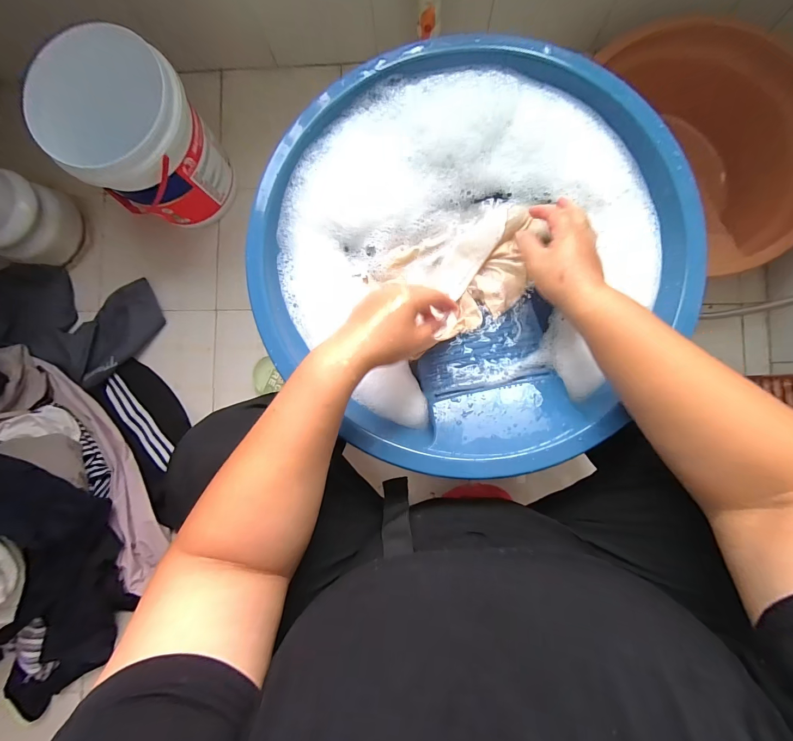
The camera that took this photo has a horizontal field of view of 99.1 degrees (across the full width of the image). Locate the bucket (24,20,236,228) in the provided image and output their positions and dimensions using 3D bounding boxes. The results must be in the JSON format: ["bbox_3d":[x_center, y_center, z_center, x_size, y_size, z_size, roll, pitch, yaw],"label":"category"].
[{"bbox_3d":[-0.501,-0.455,0.682,0.222,0.232,0.255,29,89,1],"label":"bucket"}]

